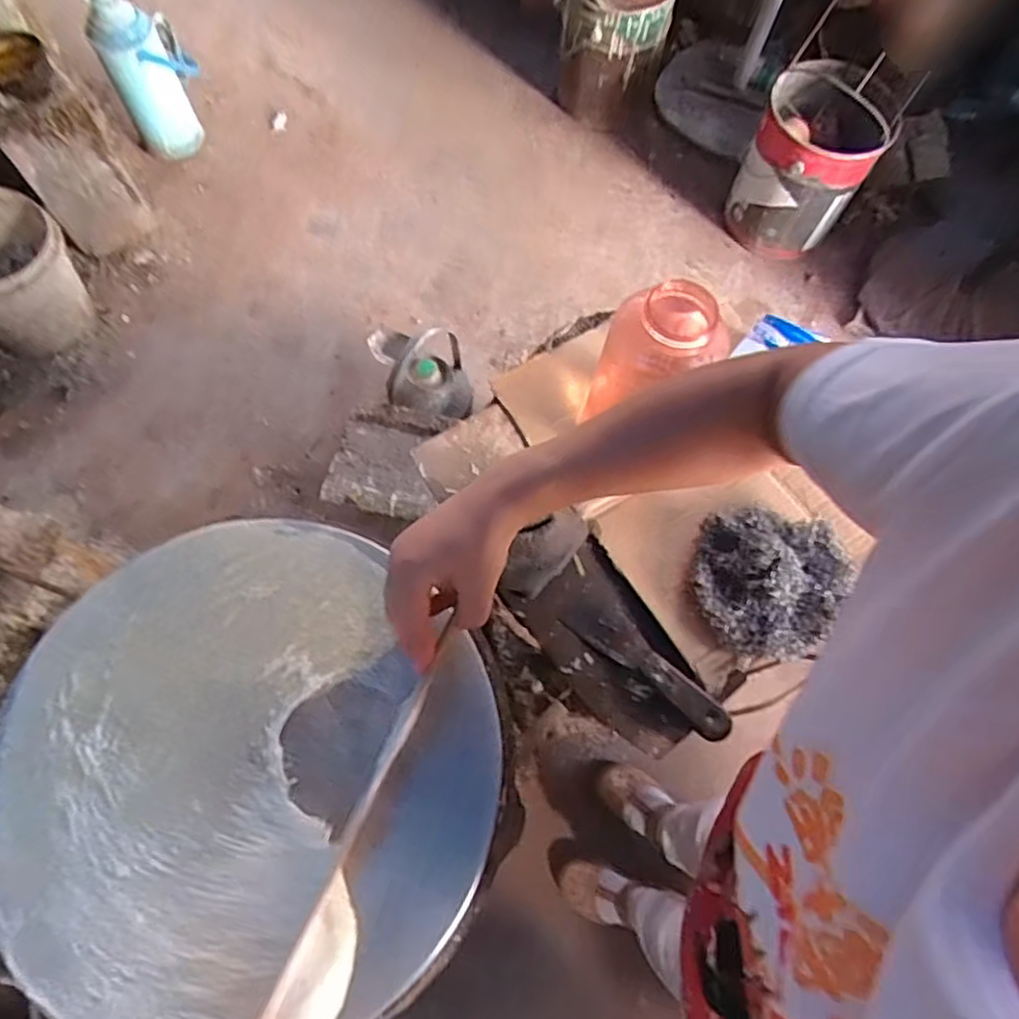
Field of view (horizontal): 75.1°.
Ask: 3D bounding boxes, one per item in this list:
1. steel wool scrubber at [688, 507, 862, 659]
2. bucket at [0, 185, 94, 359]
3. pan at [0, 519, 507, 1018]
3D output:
[{"bbox_3d":[0.246,0.066,0.630,0.137,0.037,0.141,0,69,-1],"label":"steel wool scrubber"},{"bbox_3d":[-1.126,-0.545,1.516,0.305,0.246,0.276,35,72,12],"label":"bucket"},{"bbox_3d":[-0.196,0.190,0.491,0.359,0.031,0.351,0,69,-1],"label":"pan"}]

